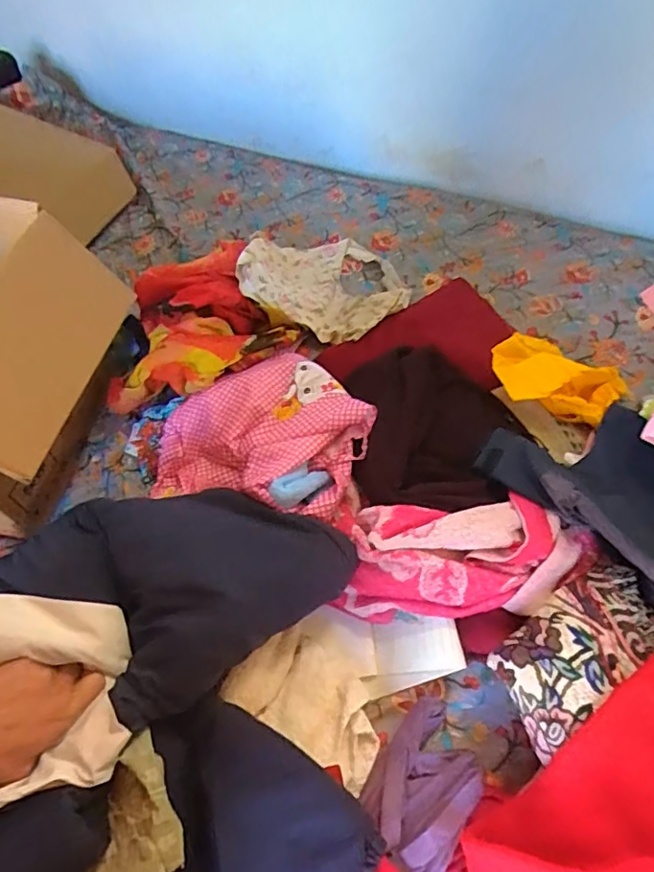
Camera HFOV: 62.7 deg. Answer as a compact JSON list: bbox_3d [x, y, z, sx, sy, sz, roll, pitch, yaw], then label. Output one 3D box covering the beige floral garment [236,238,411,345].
[{"bbox_3d":[0.010,-0.256,0.844,0.236,0.094,0.226,-2,57,3],"label":"beige floral garment"}]

